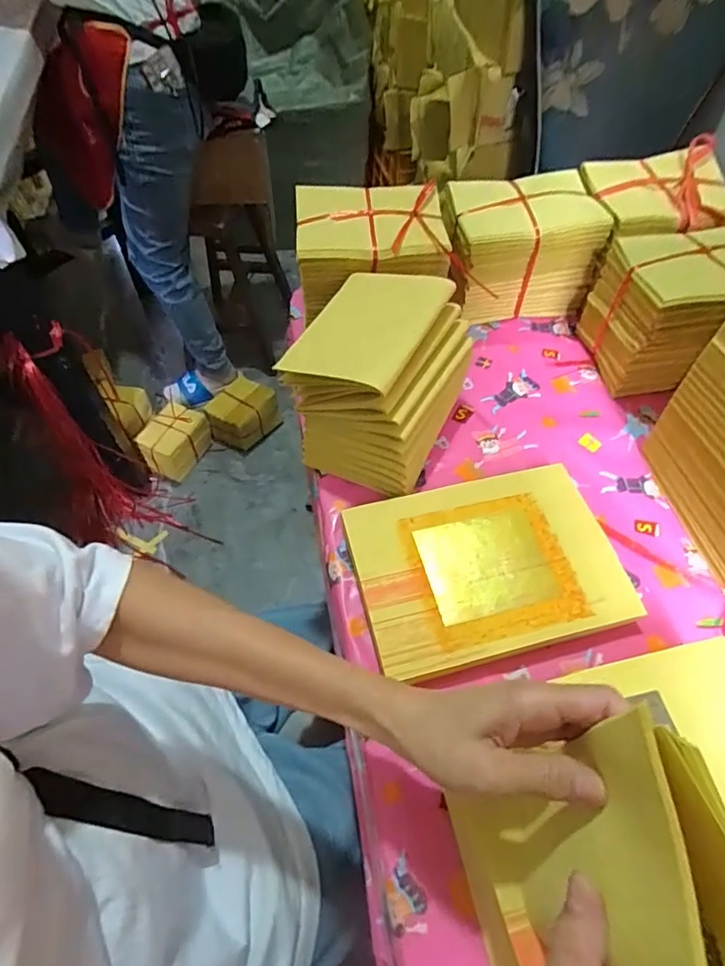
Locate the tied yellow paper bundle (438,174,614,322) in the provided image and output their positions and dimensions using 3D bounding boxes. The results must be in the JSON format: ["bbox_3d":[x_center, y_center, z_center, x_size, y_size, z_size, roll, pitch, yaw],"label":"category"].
[{"bbox_3d":[0.190,-0.290,0.645,0.176,0.139,0.110,-8,58,-6],"label":"tied yellow paper bundle"}]

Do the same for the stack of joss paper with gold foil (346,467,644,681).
[{"bbox_3d":[0.109,0.075,0.467,0.225,0.027,0.162,-12,58,-8],"label":"stack of joss paper with gold foil"}]

